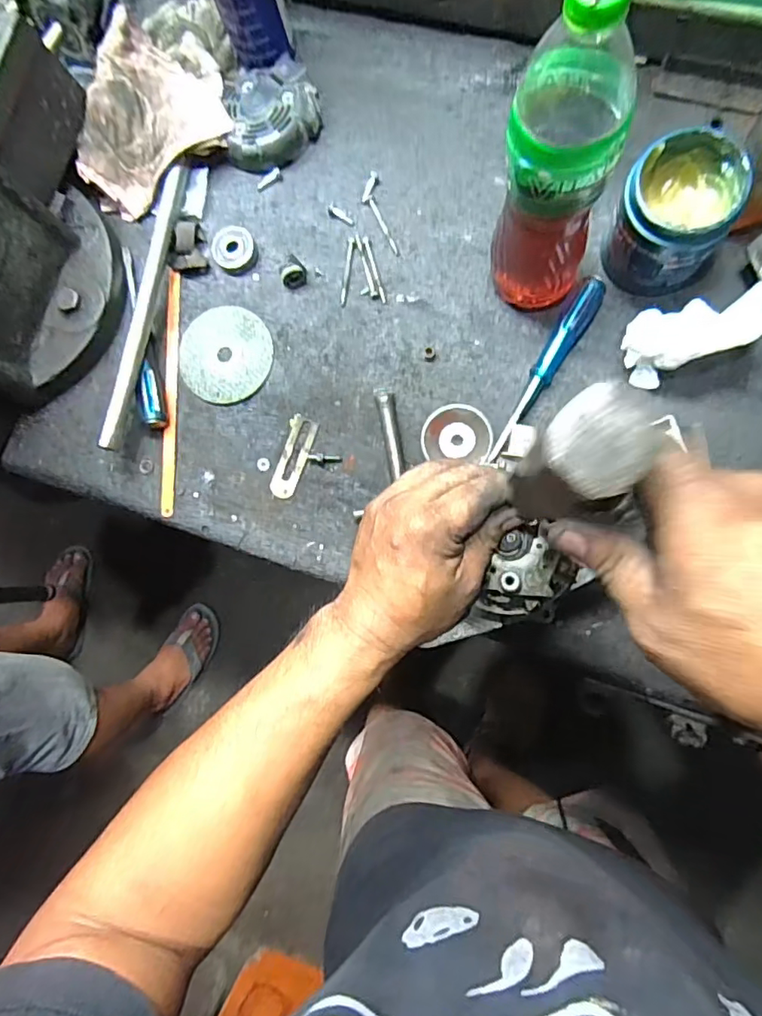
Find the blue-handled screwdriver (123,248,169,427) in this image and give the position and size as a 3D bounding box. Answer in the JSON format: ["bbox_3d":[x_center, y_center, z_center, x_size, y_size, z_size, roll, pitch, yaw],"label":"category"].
[{"bbox_3d":[-0.248,-0.180,0.567,0.020,0.017,0.200,-12,83,5],"label":"blue-handled screwdriver"}]

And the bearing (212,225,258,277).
[{"bbox_3d":[-0.153,-0.269,0.577,0.045,0.017,0.047,-1,84,6],"label":"bearing"}]

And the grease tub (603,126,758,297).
[{"bbox_3d":[0.251,-0.246,0.474,0.089,0.102,0.088,-1,84,6],"label":"grease tub"}]

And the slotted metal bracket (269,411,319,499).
[{"bbox_3d":[-0.090,-0.051,0.565,0.028,0.004,0.084,19,86,8],"label":"slotted metal bracket"}]

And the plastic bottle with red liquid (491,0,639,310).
[{"bbox_3d":[0.132,-0.244,0.408,0.084,0.274,0.083,14,86,8],"label":"plastic bottle with red liquid"}]

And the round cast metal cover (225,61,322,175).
[{"bbox_3d":[-0.114,-0.415,0.583,0.097,0.036,0.111,-6,83,6],"label":"round cast metal cover"}]

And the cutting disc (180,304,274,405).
[{"bbox_3d":[-0.163,-0.160,0.577,0.096,0.006,0.100,0,87,5],"label":"cutting disc"}]

